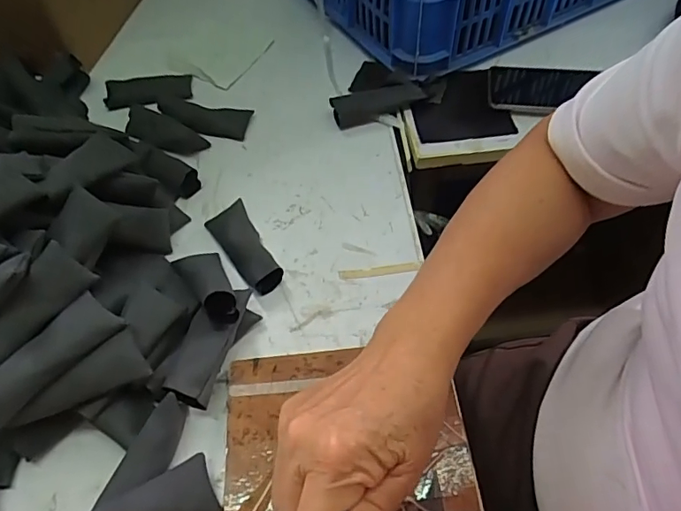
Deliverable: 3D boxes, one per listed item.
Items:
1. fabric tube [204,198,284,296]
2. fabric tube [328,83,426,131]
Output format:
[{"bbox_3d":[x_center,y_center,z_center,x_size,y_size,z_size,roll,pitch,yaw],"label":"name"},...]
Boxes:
[{"bbox_3d":[-0.091,-0.010,0.471,0.038,0.024,0.103,-28,59,-15],"label":"fabric tube"},{"bbox_3d":[0.043,-0.174,0.577,0.105,0.020,0.036,-15,57,-6],"label":"fabric tube"}]

